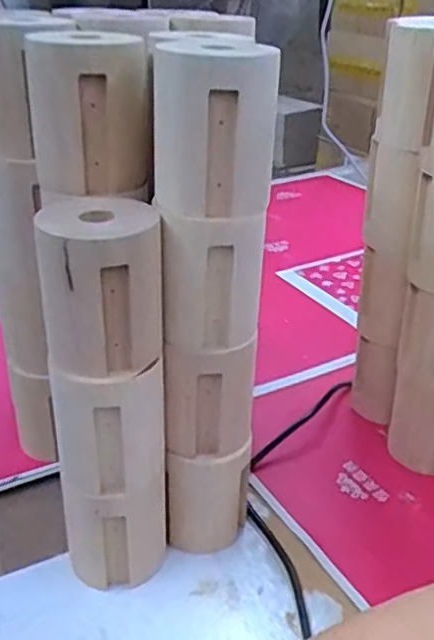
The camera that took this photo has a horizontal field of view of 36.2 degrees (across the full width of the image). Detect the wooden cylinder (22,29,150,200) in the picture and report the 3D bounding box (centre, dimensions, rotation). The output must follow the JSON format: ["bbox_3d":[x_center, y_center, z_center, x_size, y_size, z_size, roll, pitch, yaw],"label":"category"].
[{"bbox_3d":[-0.089,-0.145,0.468,0.083,0.101,0.073,-4,29,-6],"label":"wooden cylinder"}]

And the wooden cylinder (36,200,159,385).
[{"bbox_3d":[-0.080,-0.021,0.449,0.081,0.100,0.073,-5,29,-8],"label":"wooden cylinder"}]

